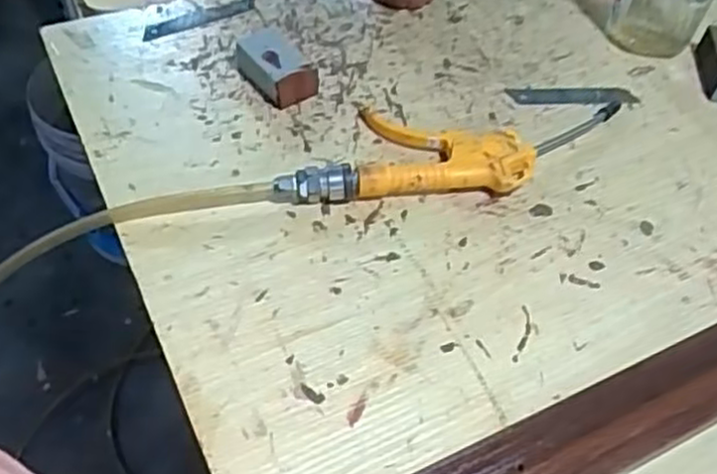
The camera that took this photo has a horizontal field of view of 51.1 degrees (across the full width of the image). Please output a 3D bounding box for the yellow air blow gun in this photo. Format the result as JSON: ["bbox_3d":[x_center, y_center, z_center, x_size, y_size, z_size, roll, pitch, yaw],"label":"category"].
[{"bbox_3d":[0.069,-0.064,0.513,0.248,0.024,0.082,-4,51,-8],"label":"yellow air blow gun"}]

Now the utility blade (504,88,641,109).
[{"bbox_3d":[0.165,-0.108,0.575,0.100,0.004,0.021,-1,51,-6],"label":"utility blade"}]

